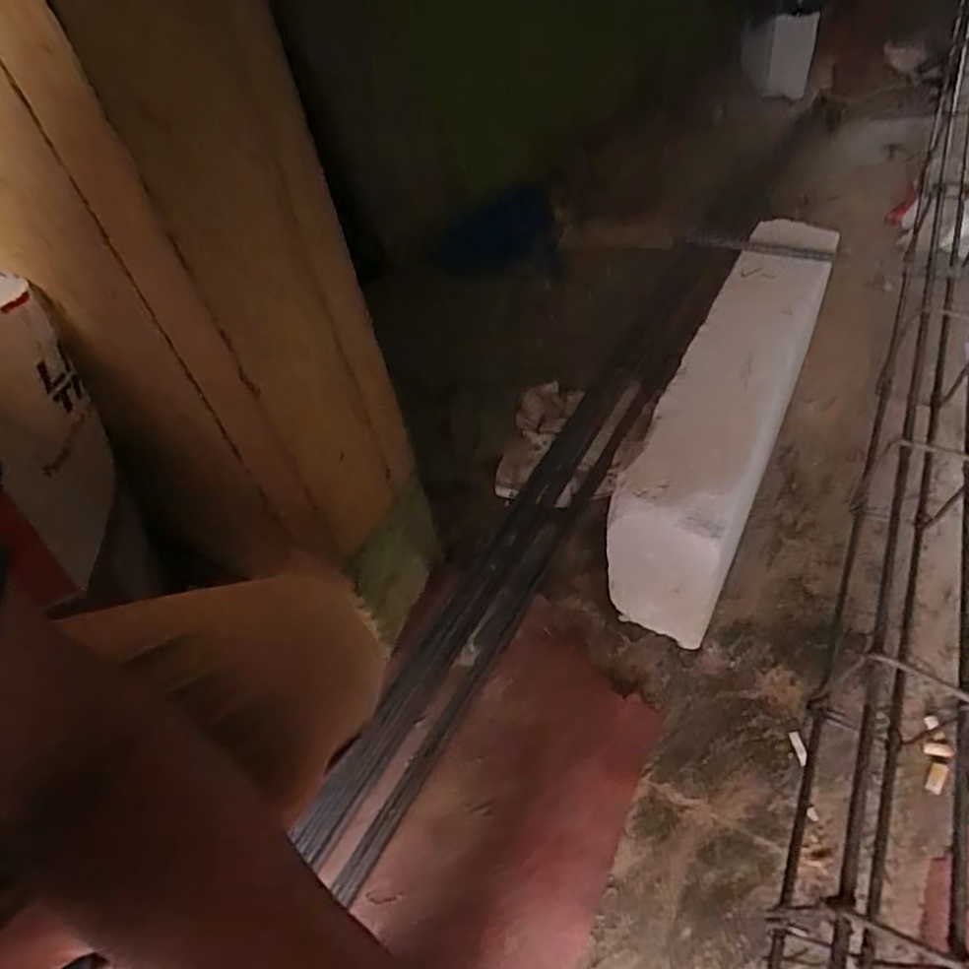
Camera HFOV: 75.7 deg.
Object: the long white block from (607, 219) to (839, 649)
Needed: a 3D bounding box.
[{"bbox_3d":[0.282,-0.106,0.702,0.097,0.171,0.555,17,52,25],"label":"long white block"}]

